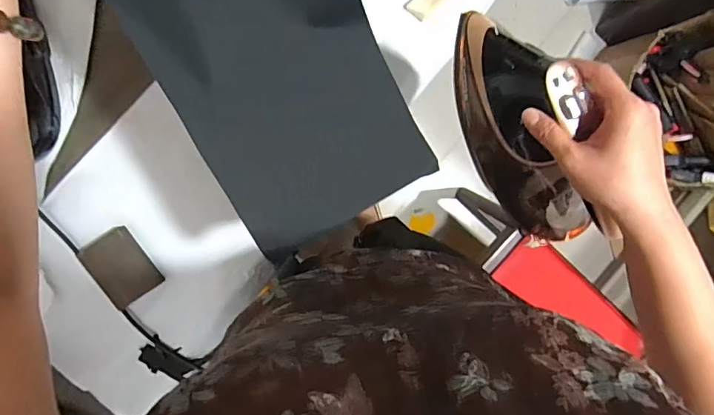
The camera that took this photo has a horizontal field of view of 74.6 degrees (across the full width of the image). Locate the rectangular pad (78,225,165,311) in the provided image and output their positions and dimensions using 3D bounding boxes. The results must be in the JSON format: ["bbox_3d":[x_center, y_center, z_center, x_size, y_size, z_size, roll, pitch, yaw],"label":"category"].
[{"bbox_3d":[-0.331,0.084,0.662,0.071,0.022,0.099,-32,98,-2],"label":"rectangular pad"}]

